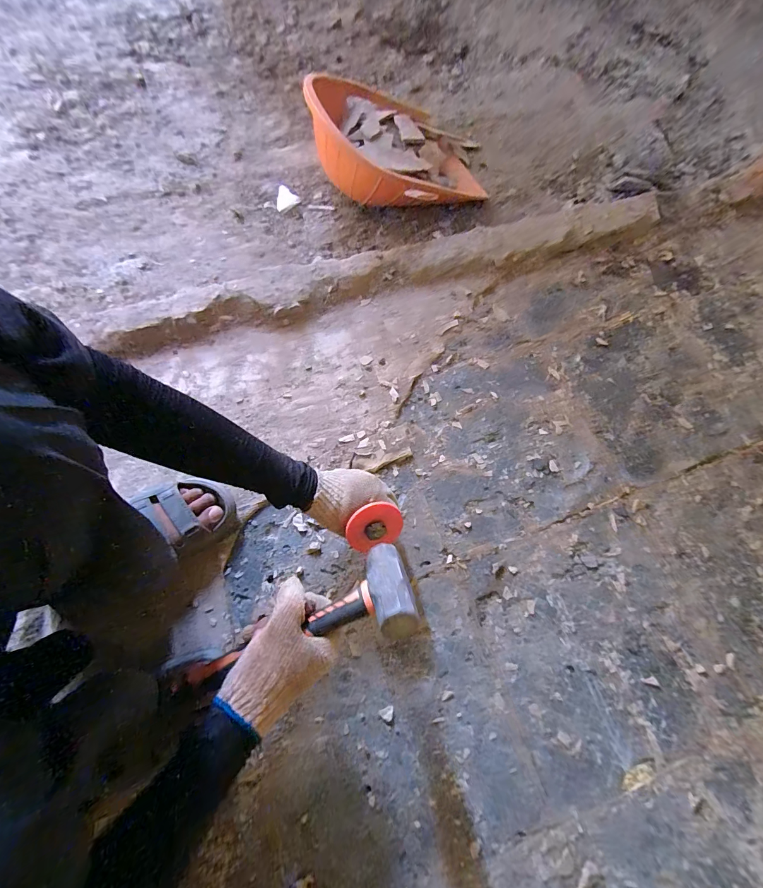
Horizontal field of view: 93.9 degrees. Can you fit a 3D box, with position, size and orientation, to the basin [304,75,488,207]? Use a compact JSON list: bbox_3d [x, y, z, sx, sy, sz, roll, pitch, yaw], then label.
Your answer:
[{"bbox_3d":[0.042,-0.752,0.866,0.396,0.180,0.373,1,68,-3],"label":"basin"}]

